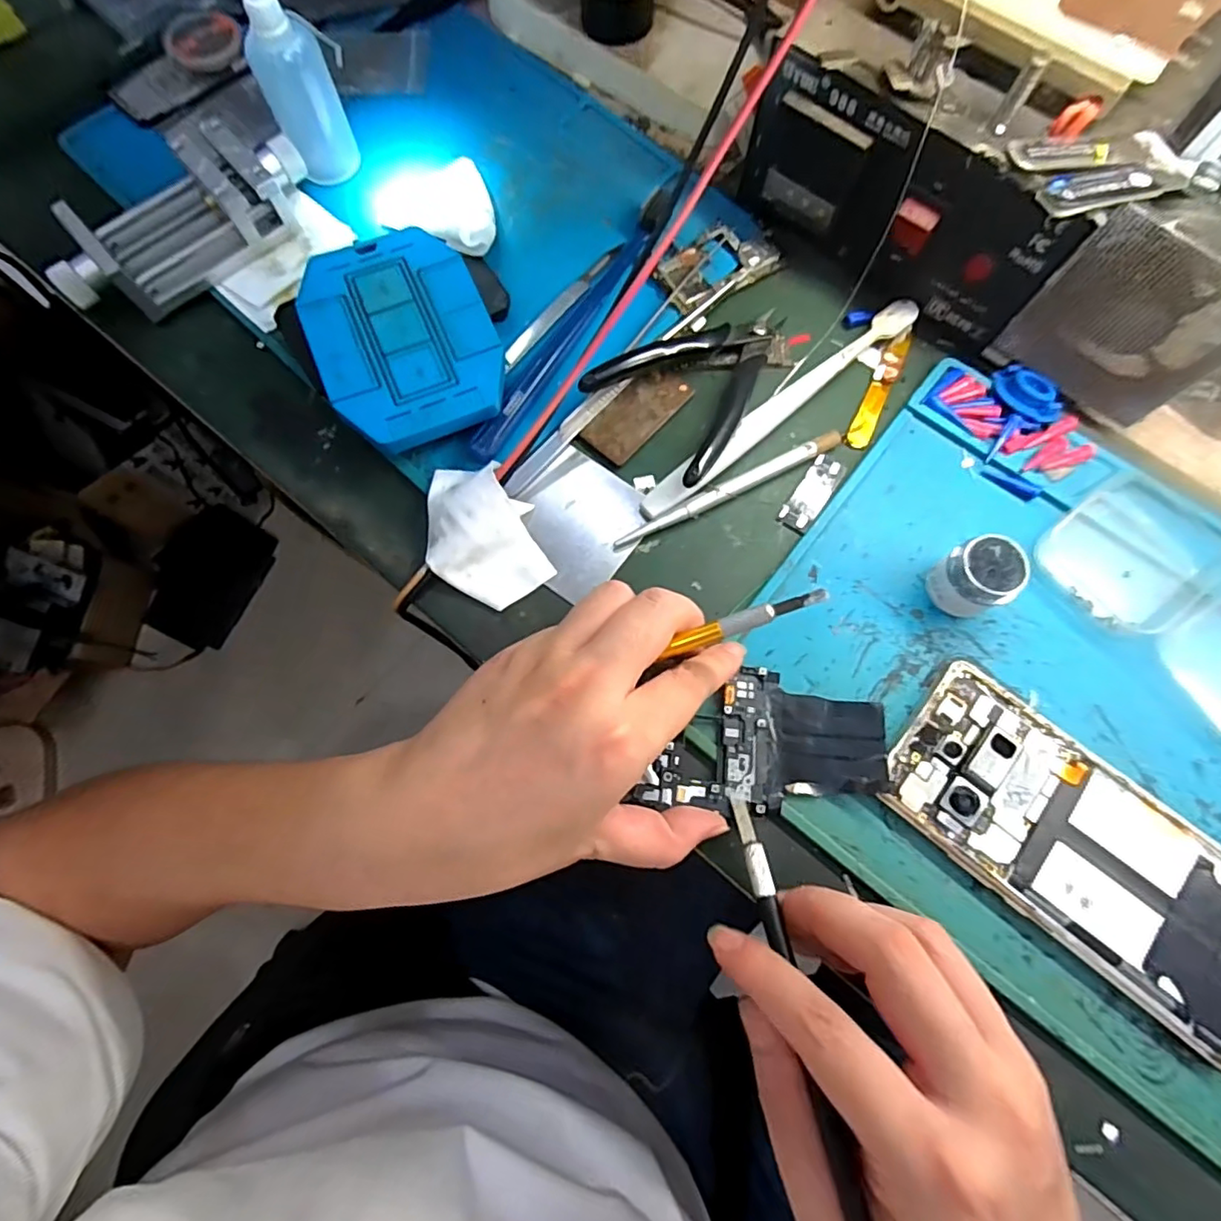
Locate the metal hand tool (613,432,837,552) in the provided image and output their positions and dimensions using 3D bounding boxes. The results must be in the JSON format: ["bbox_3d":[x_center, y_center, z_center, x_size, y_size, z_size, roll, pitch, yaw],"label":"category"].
[{"bbox_3d":[0.060,-0.060,0.293,0.126,0.006,0.007,-27,77,-7],"label":"metal hand tool"}]

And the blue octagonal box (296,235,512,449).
[{"bbox_3d":[-0.103,-0.136,0.299,0.085,0.024,0.116,-24,76,-6],"label":"blue octagonal box"}]

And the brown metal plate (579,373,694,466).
[{"bbox_3d":[0.014,-0.103,0.304,0.029,0.004,0.060,41,78,10],"label":"brown metal plate"}]

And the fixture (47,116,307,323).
[{"bbox_3d":[-0.224,-0.205,0.312,0.135,0.036,0.051,-43,79,-11],"label":"fixture"}]

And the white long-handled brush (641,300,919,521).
[{"bbox_3d":[0.088,-0.104,0.301,0.181,0.011,0.017,-39,78,-10],"label":"white long-handled brush"}]

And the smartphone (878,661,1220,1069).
[{"bbox_3d":[0.195,0.098,0.244,0.161,0.009,0.075,39,78,10],"label":"smartphone"}]

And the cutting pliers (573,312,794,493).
[{"bbox_3d":[0.052,-0.119,0.299,0.111,0.020,0.075,-42,79,-11],"label":"cutting pliers"}]

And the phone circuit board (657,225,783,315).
[{"bbox_3d":[0.058,-0.193,0.326,0.067,0.007,0.038,-35,78,-9],"label":"phone circuit board"}]

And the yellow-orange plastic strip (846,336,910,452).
[{"bbox_3d":[0.142,-0.116,0.311,0.012,0.005,0.072,26,76,7],"label":"yellow-orange plastic strip"}]

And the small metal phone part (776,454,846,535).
[{"bbox_3d":[0.102,-0.060,0.297,0.016,0.004,0.046,34,77,8],"label":"small metal phone part"}]

